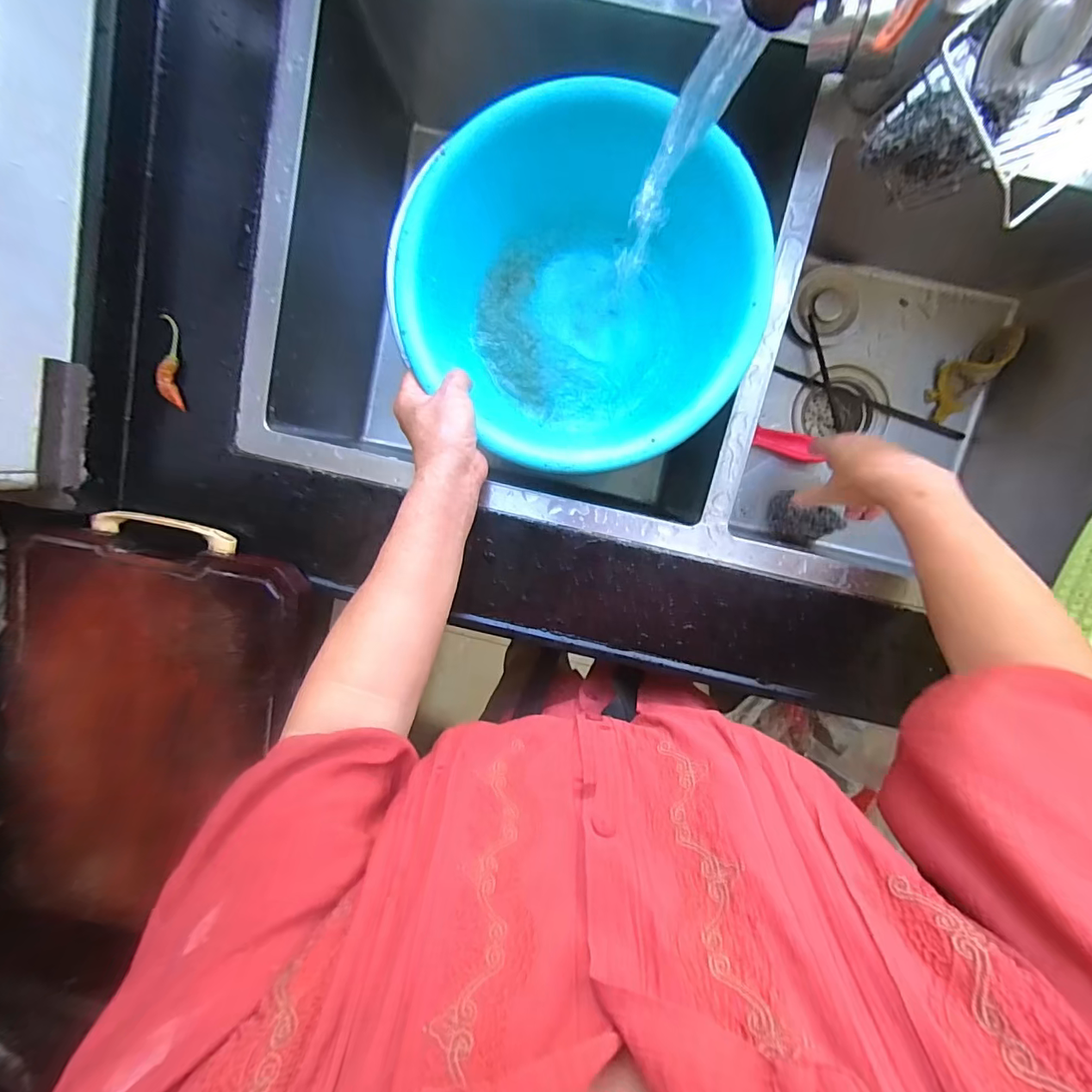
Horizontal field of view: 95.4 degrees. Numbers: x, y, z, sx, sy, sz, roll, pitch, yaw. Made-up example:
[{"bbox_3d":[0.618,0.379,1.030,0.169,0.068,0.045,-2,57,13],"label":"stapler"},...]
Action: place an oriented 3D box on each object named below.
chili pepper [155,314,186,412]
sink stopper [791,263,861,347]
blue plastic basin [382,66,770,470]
[{"bbox_3d":[-0.316,-0.154,0.418,0.015,0.015,0.076,2,99,2],"label":"chili pepper"},{"bbox_3d":[0.312,-0.273,0.558,0.070,0.020,0.087,14,100,0],"label":"sink stopper"},{"bbox_3d":[0.030,-0.220,0.445,0.287,0.122,0.270,0,99,2],"label":"blue plastic basin"}]

